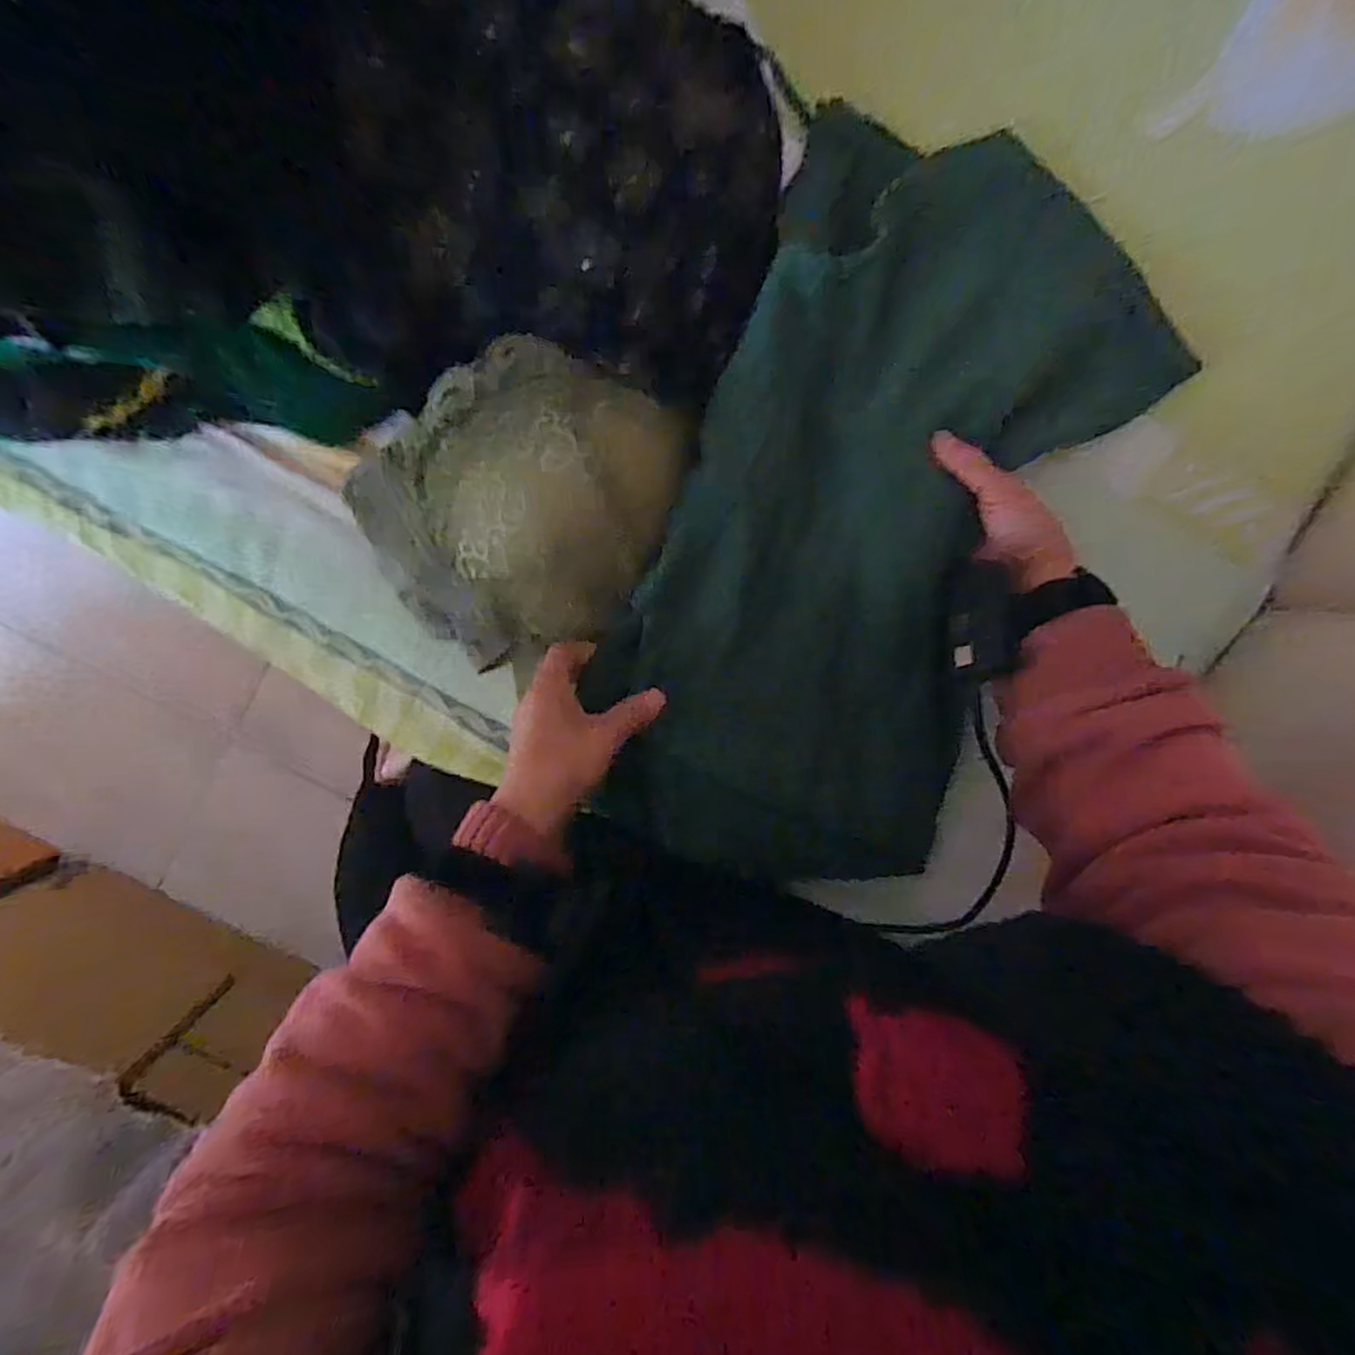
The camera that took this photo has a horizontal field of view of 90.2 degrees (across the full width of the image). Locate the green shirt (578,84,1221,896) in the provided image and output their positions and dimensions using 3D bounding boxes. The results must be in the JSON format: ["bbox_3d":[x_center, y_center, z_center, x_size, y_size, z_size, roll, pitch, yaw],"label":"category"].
[{"bbox_3d":[0.125,-0.089,0.410,0.249,0.054,0.457,23,97,-5],"label":"green shirt"}]

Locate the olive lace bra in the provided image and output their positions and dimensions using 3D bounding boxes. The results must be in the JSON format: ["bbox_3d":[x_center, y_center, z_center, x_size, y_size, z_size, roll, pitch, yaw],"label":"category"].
[{"bbox_3d":[-0.086,-0.102,0.400,0.208,0.067,0.156,-35,98,3],"label":"olive lace bra"}]

